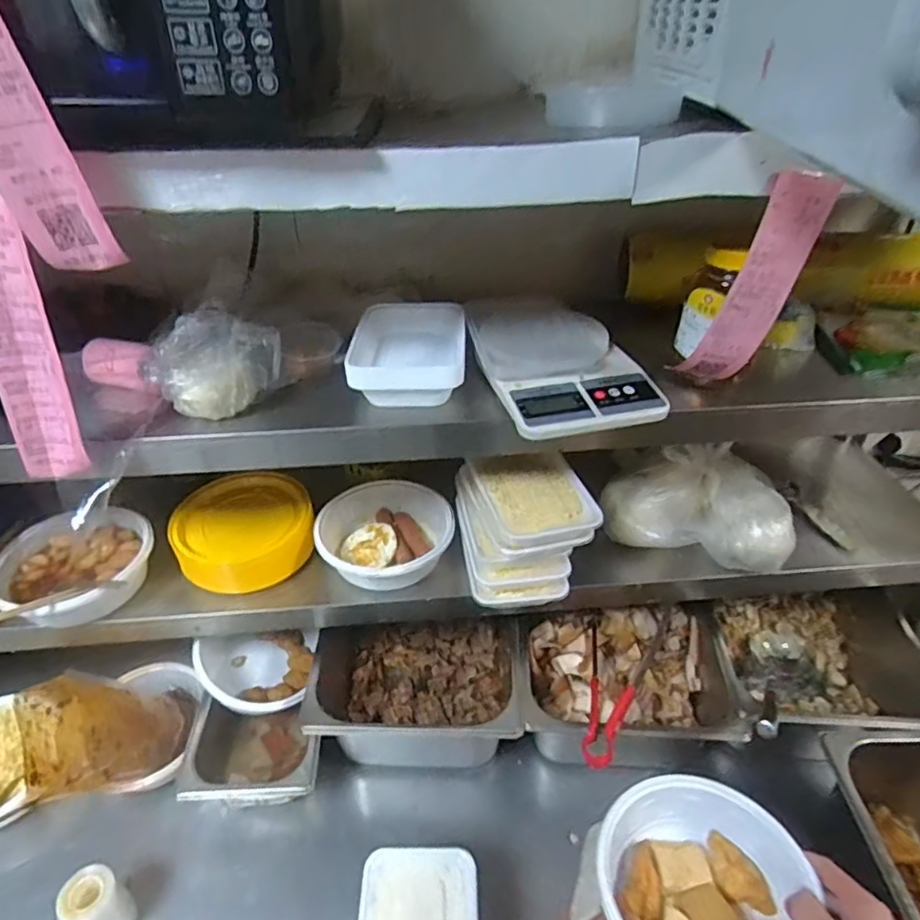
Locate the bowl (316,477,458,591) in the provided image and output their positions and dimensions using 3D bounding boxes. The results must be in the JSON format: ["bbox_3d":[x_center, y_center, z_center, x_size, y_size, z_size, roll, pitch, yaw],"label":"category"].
[{"bbox_3d":[-0.095,0.092,0.770,0.173,0.055,0.169,0,37,0],"label":"bowl"}]

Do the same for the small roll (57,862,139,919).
[{"bbox_3d":[-0.383,0.485,0.644,0.053,0.099,0.053,0,37,0],"label":"small roll"}]

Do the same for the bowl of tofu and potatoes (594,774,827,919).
[{"bbox_3d":[0.196,0.362,0.502,0.157,0.067,0.163,0,37,0],"label":"bowl of tofu and potatoes"}]

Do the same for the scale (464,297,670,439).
[{"bbox_3d":[0.096,-0.115,0.633,0.160,0.045,0.242,-10,38,-12],"label":"scale"}]

